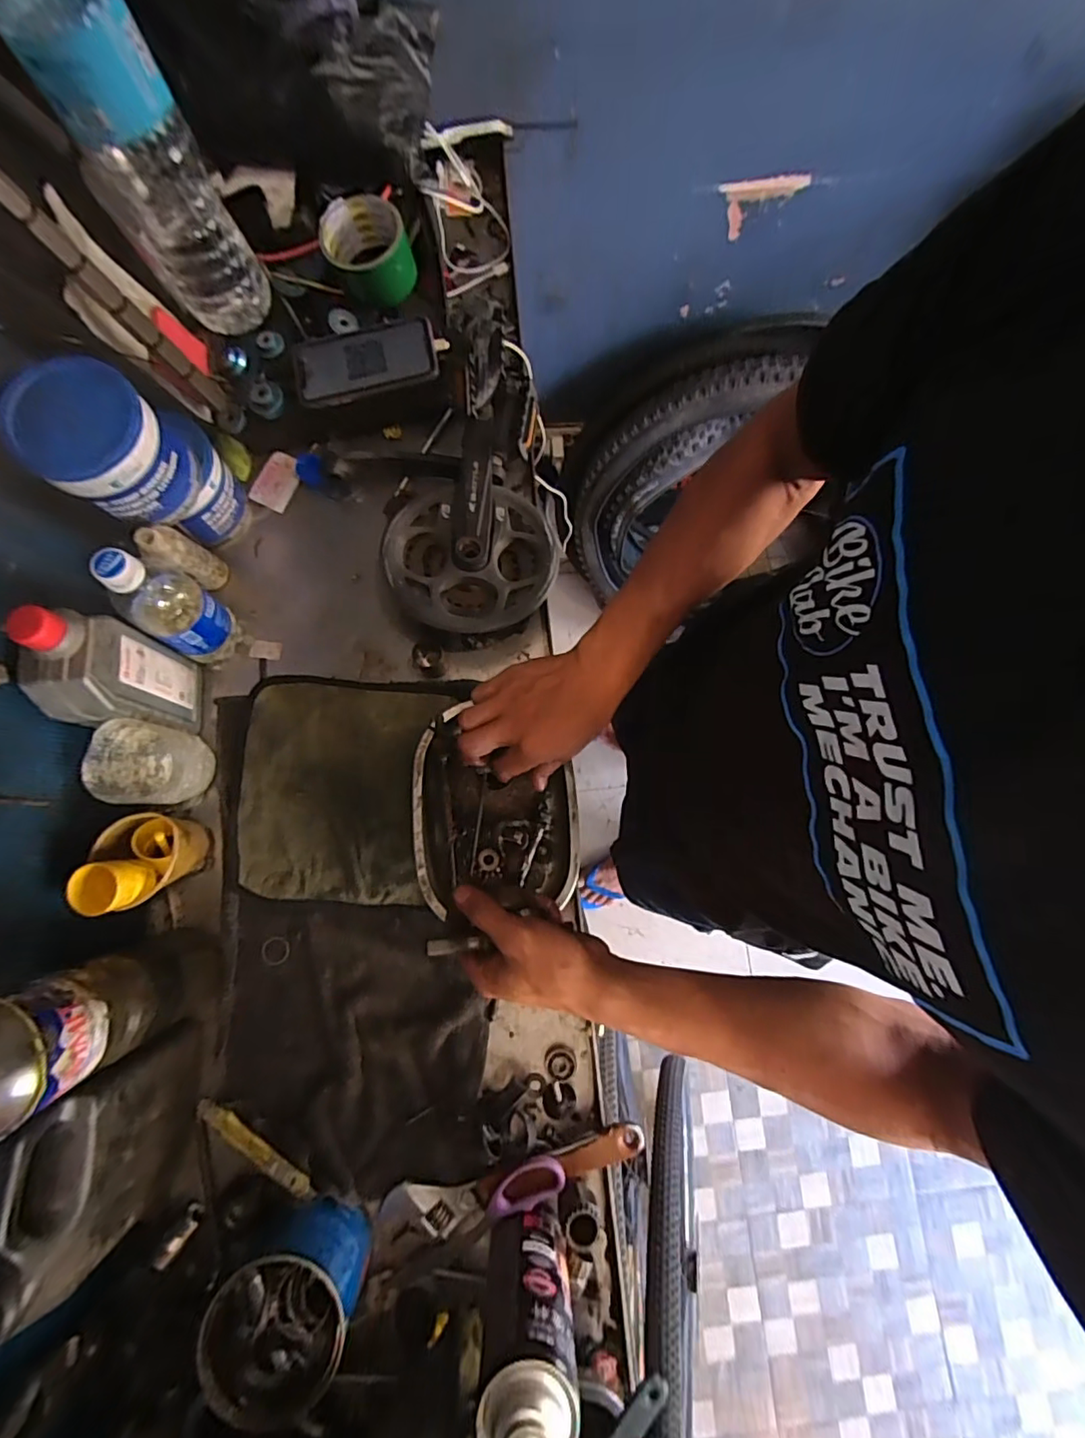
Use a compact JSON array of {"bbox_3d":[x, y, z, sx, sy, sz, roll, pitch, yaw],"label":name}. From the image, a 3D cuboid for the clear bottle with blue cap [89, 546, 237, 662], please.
[{"bbox_3d":[-0.342,-0.102,0.502,0.056,0.163,0.062,31,79,5],"label":"clear bottle with blue cap"}]

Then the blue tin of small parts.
[{"bbox_3d":[-0.195,0.454,0.425,0.096,0.083,0.104,0,78,-2],"label":"blue tin of small parts"}]

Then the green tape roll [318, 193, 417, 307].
[{"bbox_3d":[-0.186,-0.500,0.575,0.081,0.057,0.077,0,79,-1],"label":"green tape roll"}]

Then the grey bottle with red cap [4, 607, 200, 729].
[{"bbox_3d":[-0.371,-0.036,0.473,0.054,0.169,0.081,-6,78,-3],"label":"grey bottle with red cap"}]

